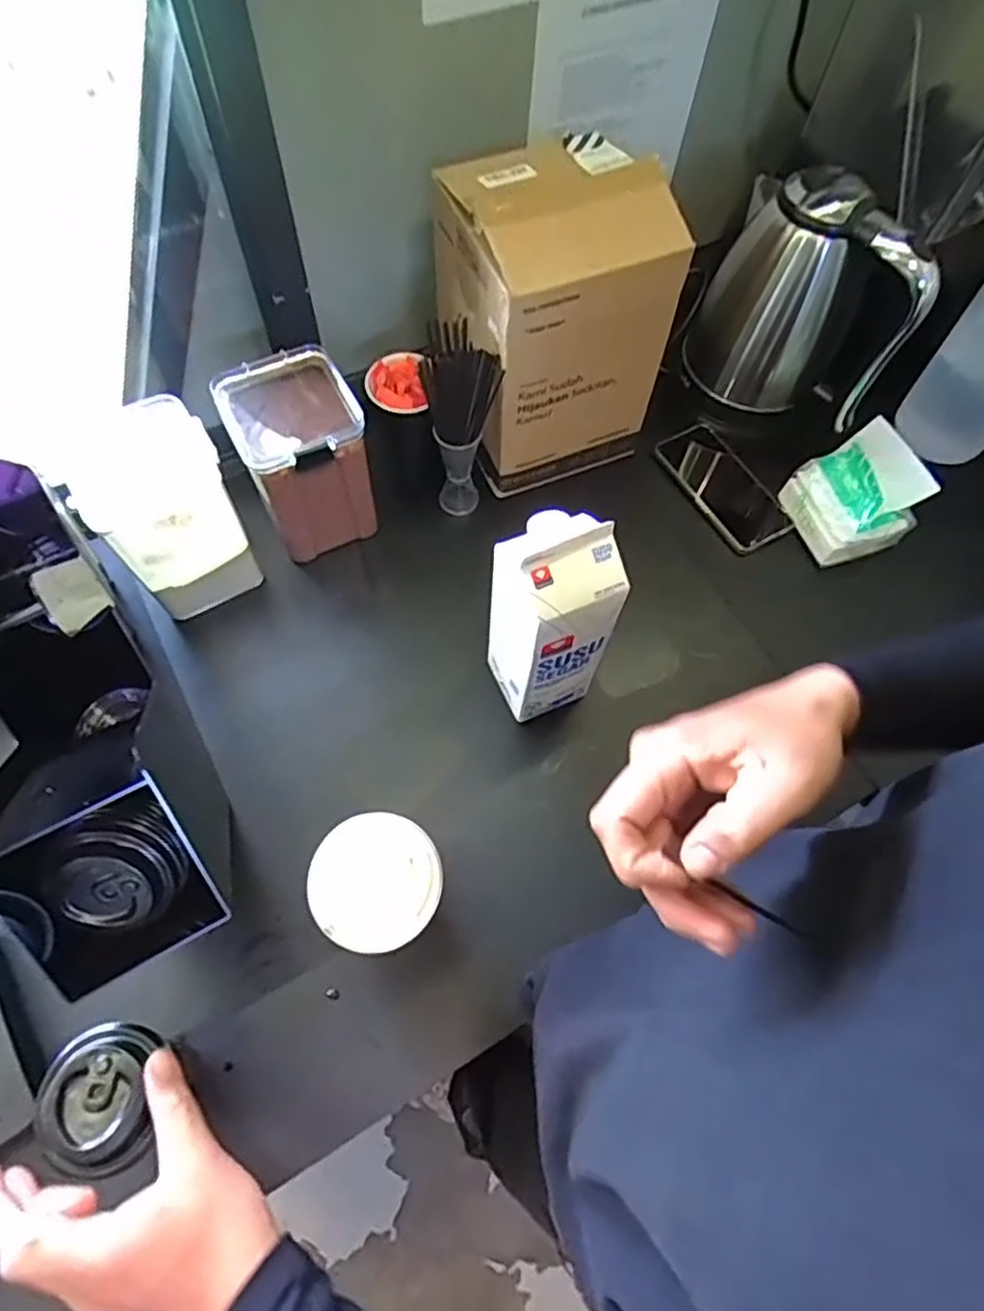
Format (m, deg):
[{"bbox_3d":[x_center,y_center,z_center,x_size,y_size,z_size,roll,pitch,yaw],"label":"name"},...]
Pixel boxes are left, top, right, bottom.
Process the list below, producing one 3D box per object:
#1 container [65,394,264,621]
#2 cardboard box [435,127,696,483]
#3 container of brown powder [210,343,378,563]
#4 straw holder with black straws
[{"bbox_3d":[-0.295,-0.126,0.621,0.118,0.163,0.106,-31,70,-16],"label":"container"},{"bbox_3d":[0.058,-0.325,0.634,0.173,0.233,0.155,-23,68,-13],"label":"cardboard box"},{"bbox_3d":[-0.177,-0.181,0.646,0.102,0.156,0.109,-25,69,-14],"label":"container of brown powder"},{"bbox_3d":[-0.029,-0.217,0.651,0.065,0.200,0.049,-1,65,-3],"label":"straw holder with black straws"}]

